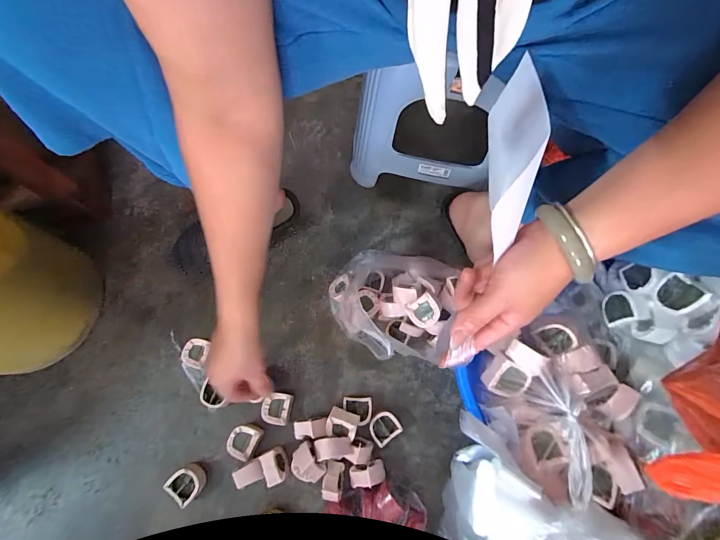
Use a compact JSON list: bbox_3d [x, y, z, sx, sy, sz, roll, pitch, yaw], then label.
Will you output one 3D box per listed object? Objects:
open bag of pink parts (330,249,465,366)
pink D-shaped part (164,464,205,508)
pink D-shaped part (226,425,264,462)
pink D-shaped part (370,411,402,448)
[{"bbox_3d":[0.048,0.047,0.552,0.196,0.138,0.155,24,74,7],"label":"open bag of pink parts"},{"bbox_3d":[-0.262,0.324,0.516,0.046,0.029,0.045,42,77,12],"label":"pink D-shaped part"},{"bbox_3d":[-0.182,0.268,0.537,0.042,0.034,0.052,28,74,8],"label":"pink D-shaped part"},{"bbox_3d":[0.038,0.251,0.547,0.047,0.031,0.042,-34,75,-10],"label":"pink D-shaped part"}]

